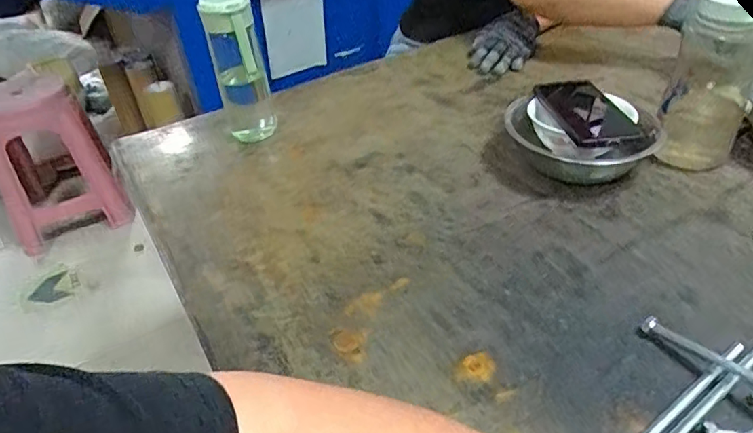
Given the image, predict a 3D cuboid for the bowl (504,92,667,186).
[{"bbox_3d":[0.260,-0.100,0.692,0.166,0.074,0.166,-3,38,2],"label":"bowl"}]

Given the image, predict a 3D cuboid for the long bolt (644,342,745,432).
[{"bbox_3d":[0.233,0.147,0.420,0.189,0.006,0.011,-26,42,-25],"label":"long bolt"}]

